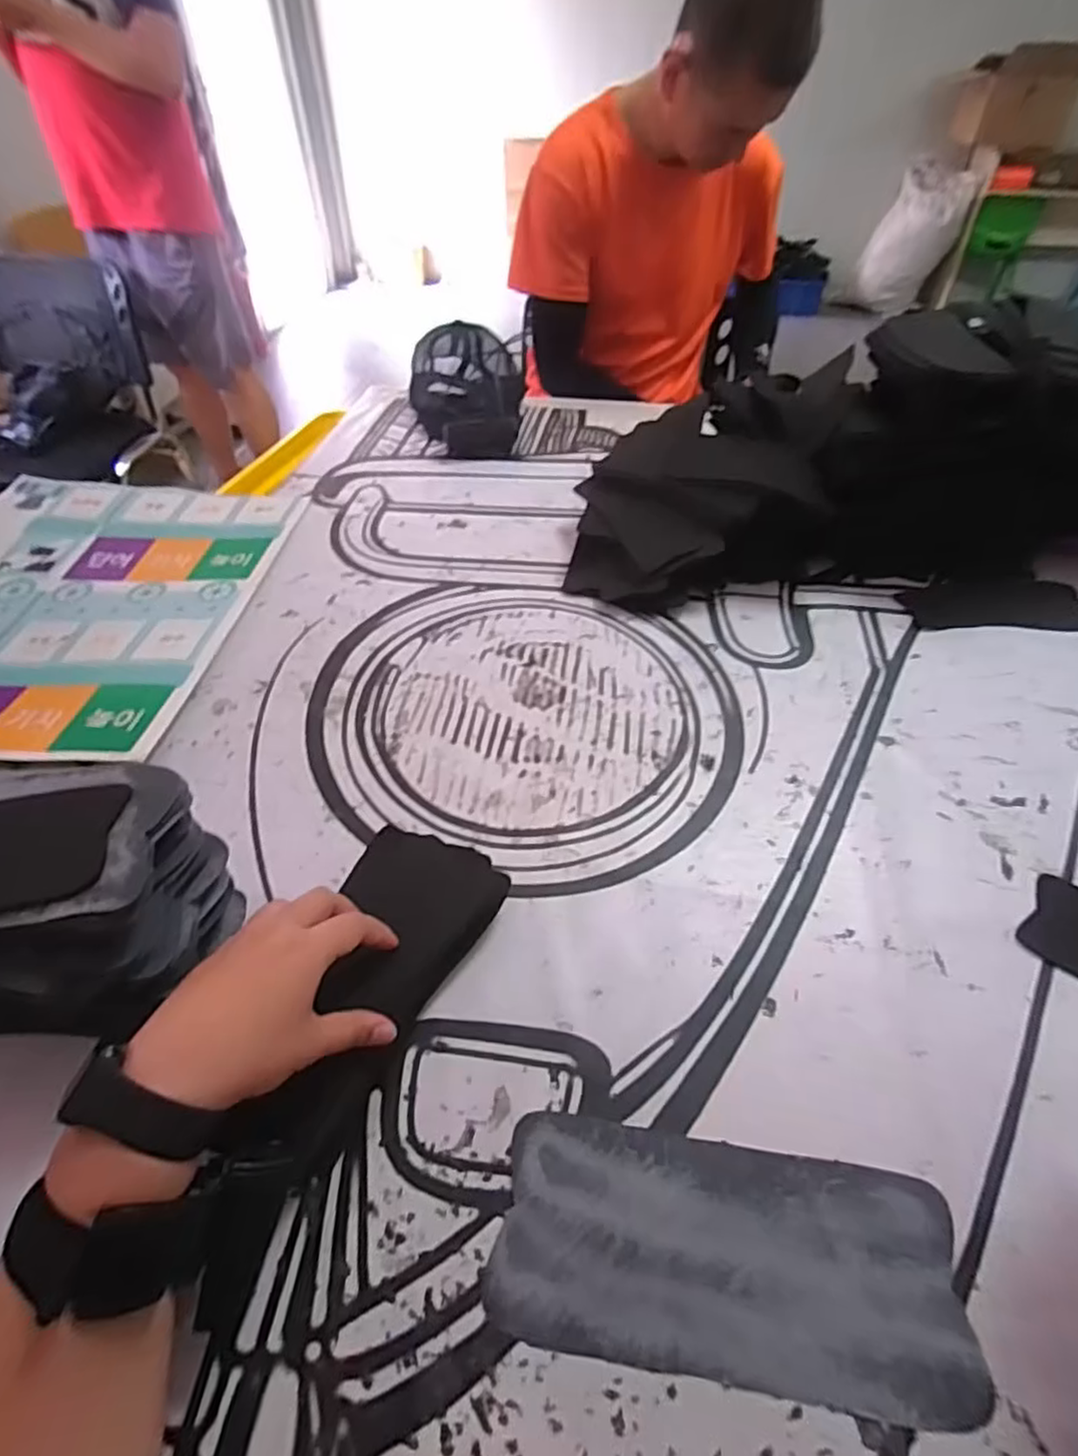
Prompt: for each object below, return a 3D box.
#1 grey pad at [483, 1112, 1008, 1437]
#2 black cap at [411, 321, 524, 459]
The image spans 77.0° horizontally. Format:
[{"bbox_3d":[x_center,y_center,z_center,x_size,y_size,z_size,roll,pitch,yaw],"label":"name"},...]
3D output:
[{"bbox_3d":[0.095,0.265,0.342,0.226,0.004,0.096,7,49,6],"label":"grey pad"},{"bbox_3d":[-0.109,-0.496,0.977,0.161,0.099,0.210,1,48,1],"label":"black cap"}]

